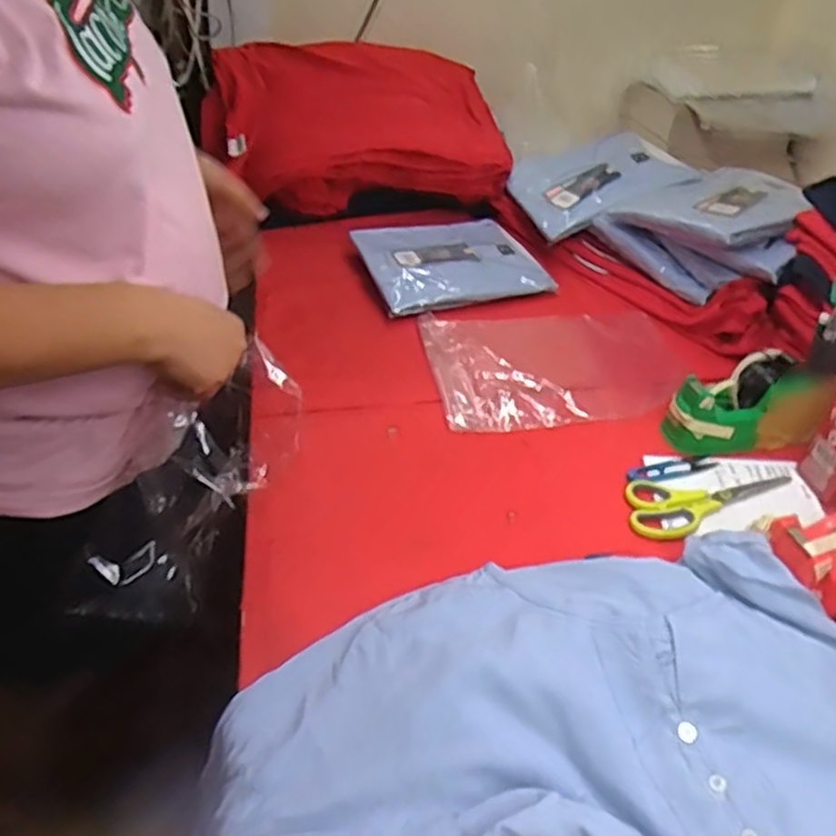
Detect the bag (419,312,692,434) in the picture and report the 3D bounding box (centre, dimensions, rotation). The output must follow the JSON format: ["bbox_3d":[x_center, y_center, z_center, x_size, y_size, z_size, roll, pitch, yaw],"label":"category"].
[{"bbox_3d":[0.169,-0.069,0.891,0.303,0.019,0.240,0,38,-2],"label":"bag"}]

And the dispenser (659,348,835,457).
[{"bbox_3d":[0.357,-0.013,0.768,0.159,0.083,0.067,-4,41,-13],"label":"dispenser"}]

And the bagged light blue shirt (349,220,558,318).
[{"bbox_3d":[0.047,-0.235,1.064,0.259,0.024,0.226,-10,42,-20],"label":"bagged light blue shirt"}]

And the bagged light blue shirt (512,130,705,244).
[{"bbox_3d":[0.279,-0.388,1.139,0.265,0.035,0.229,-22,50,-8],"label":"bagged light blue shirt"}]

